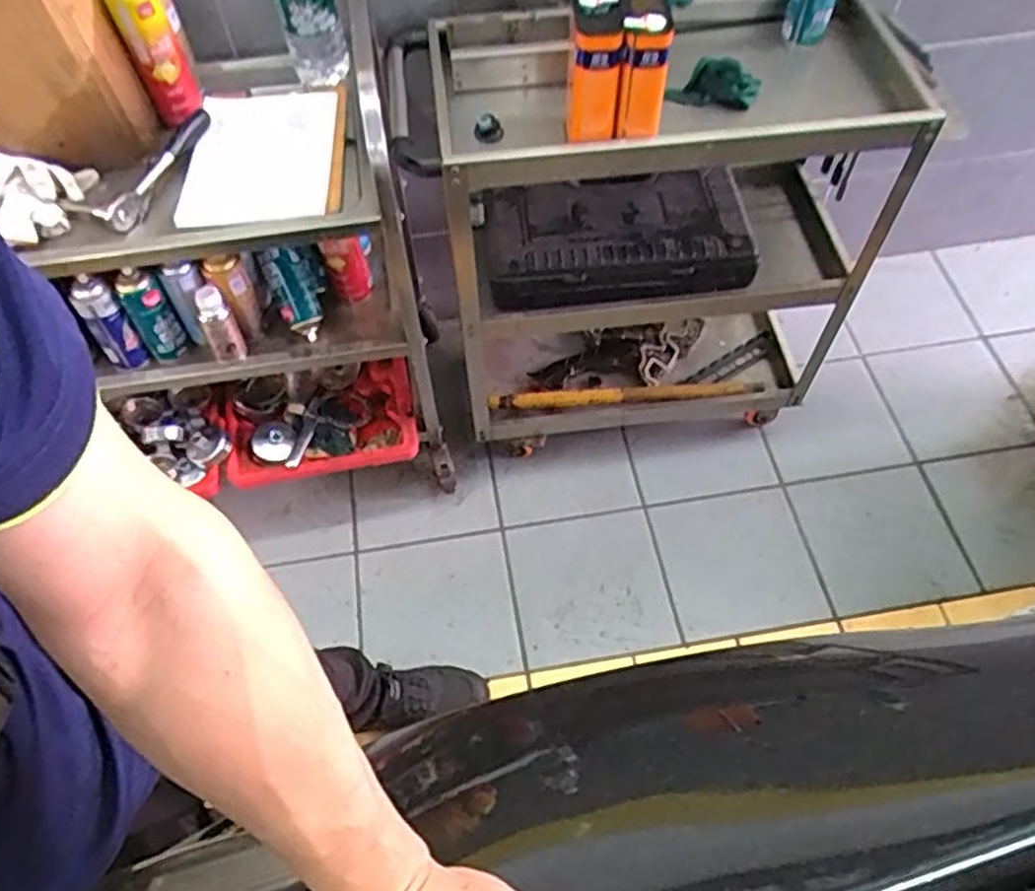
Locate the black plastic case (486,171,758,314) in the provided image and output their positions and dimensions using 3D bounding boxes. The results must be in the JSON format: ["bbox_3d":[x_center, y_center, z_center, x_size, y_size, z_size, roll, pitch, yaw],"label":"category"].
[{"bbox_3d":[0.169,-0.358,1.381,0.468,0.113,0.241,-3,57,0],"label":"black plastic case"}]

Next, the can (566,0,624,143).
[{"bbox_3d":[0.100,-0.488,1.018,0.060,0.190,0.114,0,58,2],"label":"can"}]

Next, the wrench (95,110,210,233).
[{"bbox_3d":[-0.526,-0.404,1.133,0.039,0.032,0.241,14,59,11],"label":"wrench"}]

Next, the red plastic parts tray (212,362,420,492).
[{"bbox_3d":[-0.374,-0.055,1.525,0.337,0.062,0.227,-10,58,-4],"label":"red plastic parts tray"}]

